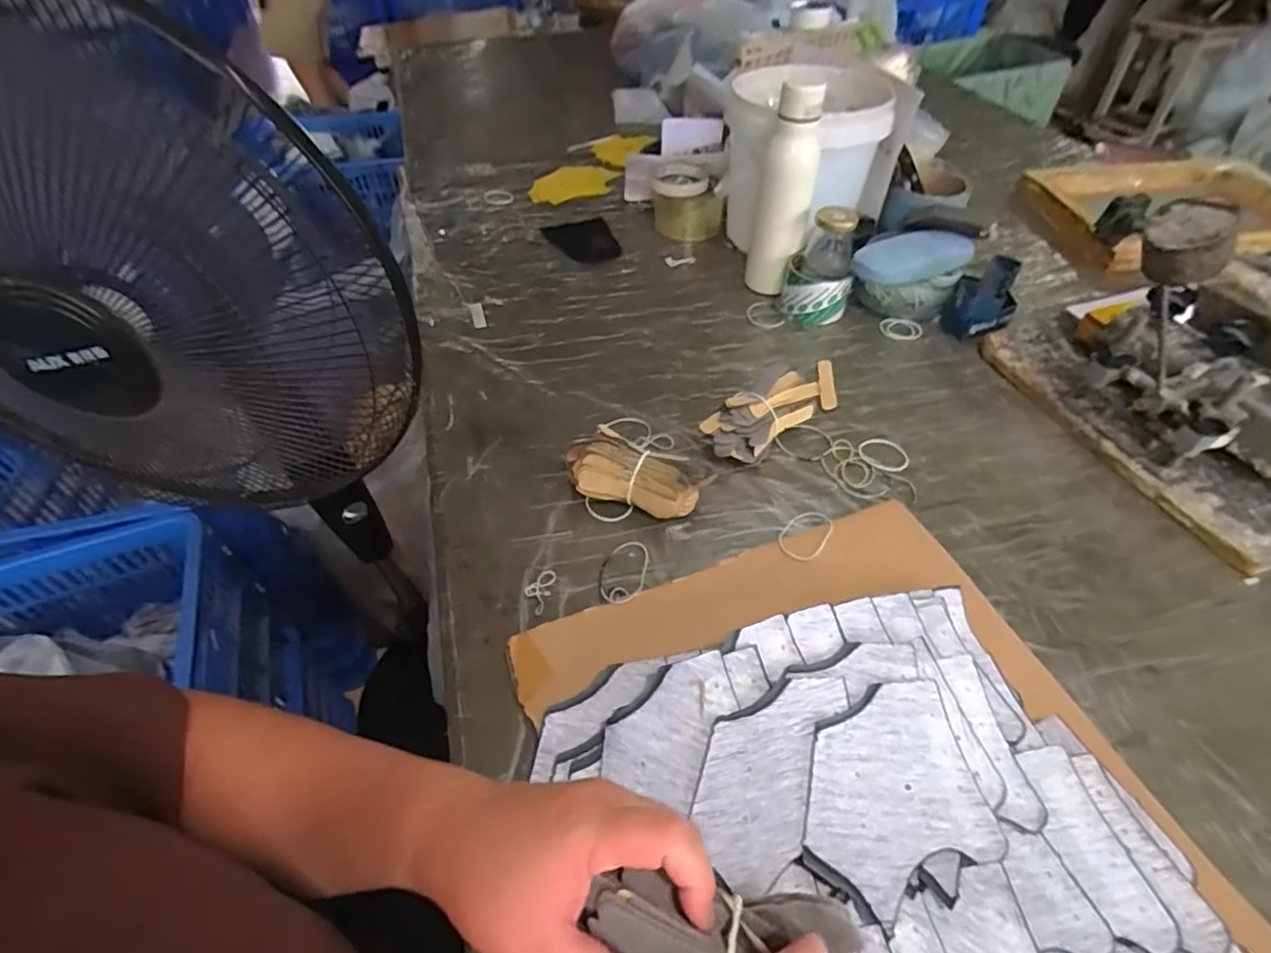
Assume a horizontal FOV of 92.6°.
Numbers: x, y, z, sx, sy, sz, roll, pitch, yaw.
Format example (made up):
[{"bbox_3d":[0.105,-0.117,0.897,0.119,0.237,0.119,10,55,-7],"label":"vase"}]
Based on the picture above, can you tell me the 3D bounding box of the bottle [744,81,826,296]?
[{"bbox_3d":[0.183,-0.347,0.755,0.063,0.243,0.066,6,46,5],"label":"bottle"}]

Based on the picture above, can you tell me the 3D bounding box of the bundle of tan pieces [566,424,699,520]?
[{"bbox_3d":[-0.004,-0.001,0.553,0.122,0.054,0.051,11,47,10],"label":"bundle of tan pieces"}]

